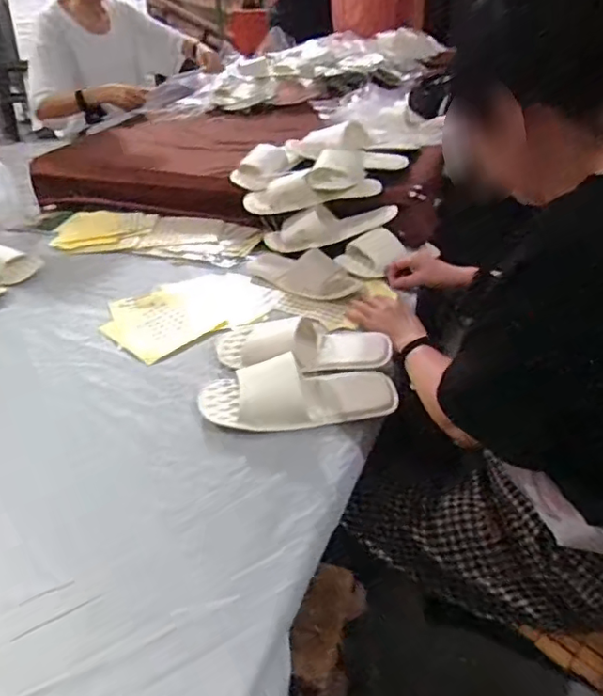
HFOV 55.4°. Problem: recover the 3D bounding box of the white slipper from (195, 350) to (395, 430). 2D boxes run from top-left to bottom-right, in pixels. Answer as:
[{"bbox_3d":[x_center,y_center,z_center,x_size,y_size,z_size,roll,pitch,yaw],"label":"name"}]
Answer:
[{"bbox_3d":[-0.006,0.057,0.798,0.276,0.056,0.112,-2,35,0],"label":"white slipper"}]

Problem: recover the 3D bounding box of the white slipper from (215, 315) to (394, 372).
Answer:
[{"bbox_3d":[-0.002,-0.021,0.889,0.261,0.055,0.137,-5,35,-4],"label":"white slipper"}]

